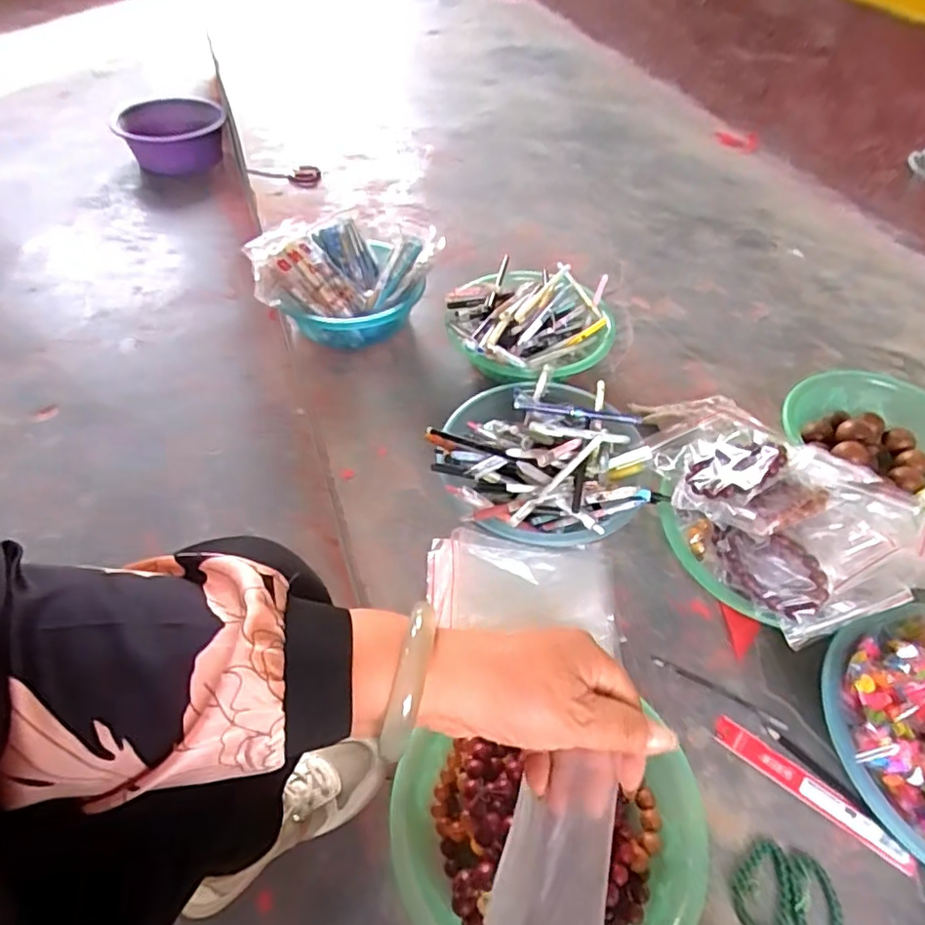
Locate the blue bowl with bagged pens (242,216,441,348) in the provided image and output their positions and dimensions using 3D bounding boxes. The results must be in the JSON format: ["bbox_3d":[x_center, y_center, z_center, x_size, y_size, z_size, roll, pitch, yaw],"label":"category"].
[{"bbox_3d":[-0.168,-0.278,0.901,0.258,0.133,0.212,7,50,1],"label":"blue bowl with bagged pens"}]

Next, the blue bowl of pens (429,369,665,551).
[{"bbox_3d":[0.085,-0.007,0.681,0.229,0.117,0.221,2,51,-3],"label":"blue bowl of pens"}]

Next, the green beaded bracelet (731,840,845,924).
[{"bbox_3d":[0.265,0.352,0.480,0.084,0.007,0.073,21,52,12],"label":"green beaded bracelet"}]

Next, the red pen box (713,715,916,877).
[{"bbox_3d":[0.309,0.292,0.530,0.170,0.009,0.026,34,56,21],"label":"red pen box"}]

